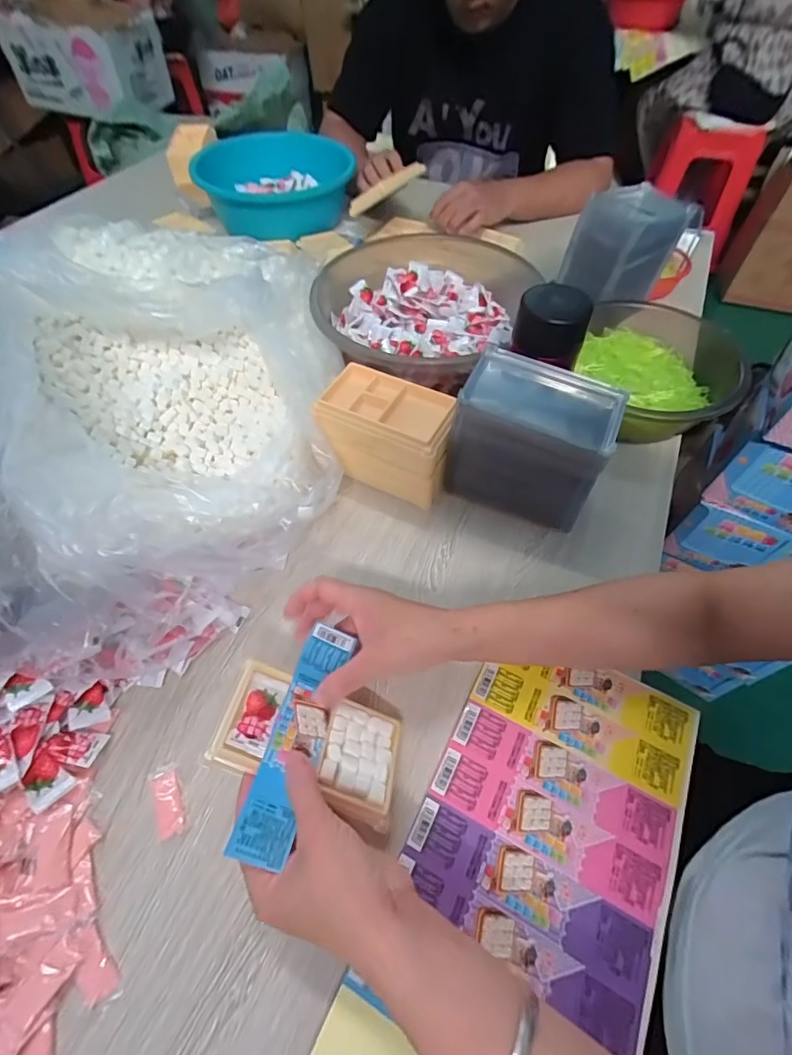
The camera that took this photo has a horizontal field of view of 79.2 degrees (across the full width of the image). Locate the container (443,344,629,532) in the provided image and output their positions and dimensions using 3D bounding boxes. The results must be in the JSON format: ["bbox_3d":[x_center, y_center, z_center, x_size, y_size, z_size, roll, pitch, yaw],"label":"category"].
[{"bbox_3d":[0.131,-0.082,0.479,0.137,0.133,0.081,22,58,12],"label":"container"}]

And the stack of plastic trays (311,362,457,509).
[{"bbox_3d":[-0.007,-0.101,0.513,0.136,0.101,0.078,23,58,13],"label":"stack of plastic trays"}]

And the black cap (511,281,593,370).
[{"bbox_3d":[0.149,-0.194,0.462,0.066,0.047,0.071,27,59,16],"label":"black cap"}]

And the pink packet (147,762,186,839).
[{"bbox_3d":[-0.173,0.207,0.363,0.020,0.004,0.050,-19,59,-14],"label":"pink packet"}]

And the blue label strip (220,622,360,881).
[{"bbox_3d":[-0.067,0.143,0.341,0.036,0.012,0.158,28,42,-12],"label":"blue label strip"}]

